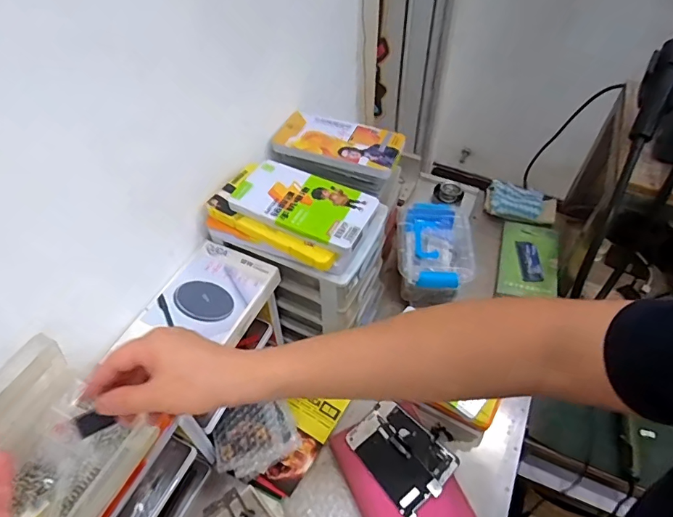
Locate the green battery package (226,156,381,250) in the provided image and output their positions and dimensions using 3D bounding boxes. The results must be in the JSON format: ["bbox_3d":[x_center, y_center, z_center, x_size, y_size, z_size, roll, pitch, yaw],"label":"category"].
[{"bbox_3d":[-0.043,-0.074,0.584,0.177,0.013,0.096,22,55,18],"label":"green battery package"}]

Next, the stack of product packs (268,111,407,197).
[{"bbox_3d":[0.005,-0.176,0.724,0.201,0.047,0.113,16,54,14],"label":"stack of product packs"}]

